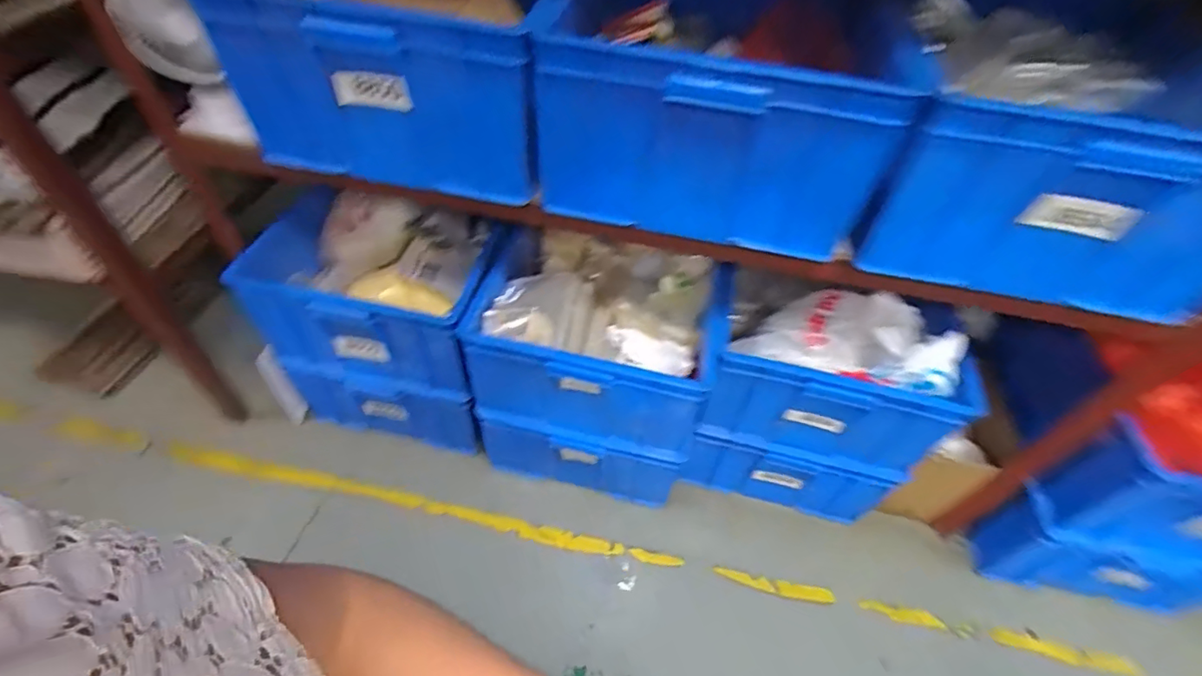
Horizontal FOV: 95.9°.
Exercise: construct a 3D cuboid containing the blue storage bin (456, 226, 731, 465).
[{"bbox_3d":[0.011,-0.035,1.085,0.430,0.266,0.430,12,48,7],"label":"blue storage bin"}]

